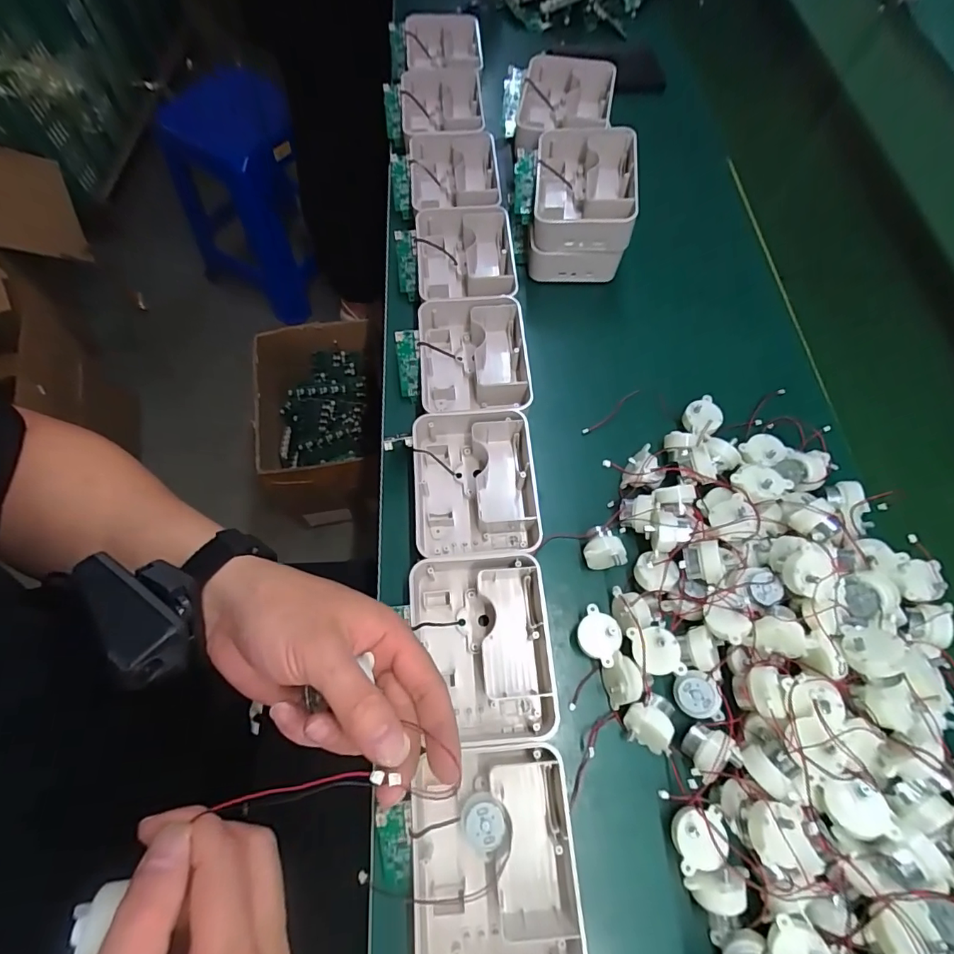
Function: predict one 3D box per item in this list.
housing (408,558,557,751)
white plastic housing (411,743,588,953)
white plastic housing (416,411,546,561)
[{"bbox_3d":[0.002,0.126,0.362,0.098,0.043,0.127,-2,65,-4],"label":"housing"},{"bbox_3d":[0.010,0.244,0.307,0.098,0.043,0.127,-3,65,-4],"label":"white plastic housing"},{"bbox_3d":[0.000,0.009,0.412,0.106,0.038,0.128,-2,65,-4],"label":"white plastic housing"}]

